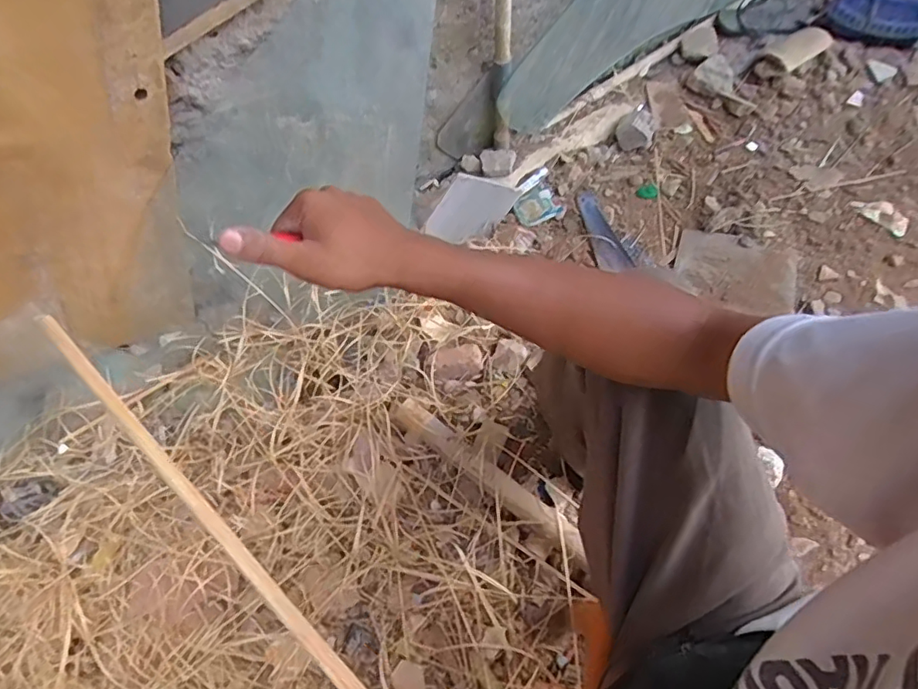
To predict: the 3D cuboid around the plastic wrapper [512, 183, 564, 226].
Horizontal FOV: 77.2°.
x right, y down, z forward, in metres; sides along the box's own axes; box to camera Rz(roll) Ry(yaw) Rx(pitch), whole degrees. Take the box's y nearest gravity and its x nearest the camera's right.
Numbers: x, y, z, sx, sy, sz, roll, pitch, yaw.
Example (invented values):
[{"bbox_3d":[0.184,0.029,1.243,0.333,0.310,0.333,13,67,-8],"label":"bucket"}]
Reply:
[{"bbox_3d":[0.156,-0.278,1.152,0.090,0.014,0.072,-31,63,-16],"label":"plastic wrapper"}]

